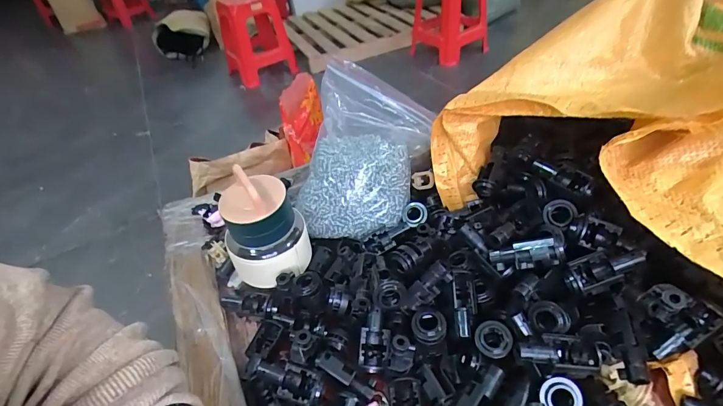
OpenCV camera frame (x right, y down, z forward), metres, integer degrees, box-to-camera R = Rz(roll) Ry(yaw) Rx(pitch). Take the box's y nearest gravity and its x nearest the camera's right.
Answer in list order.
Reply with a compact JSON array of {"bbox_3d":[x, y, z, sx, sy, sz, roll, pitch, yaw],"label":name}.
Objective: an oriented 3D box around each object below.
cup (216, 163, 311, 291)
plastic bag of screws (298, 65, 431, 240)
[{"bbox_3d":[-0.090,0.028,0.358,0.075,0.115,0.062,-21,43,-14],"label":"cup"},{"bbox_3d":[0.000,-0.056,0.421,0.124,0.114,0.157,9,44,19],"label":"plastic bag of screws"}]

